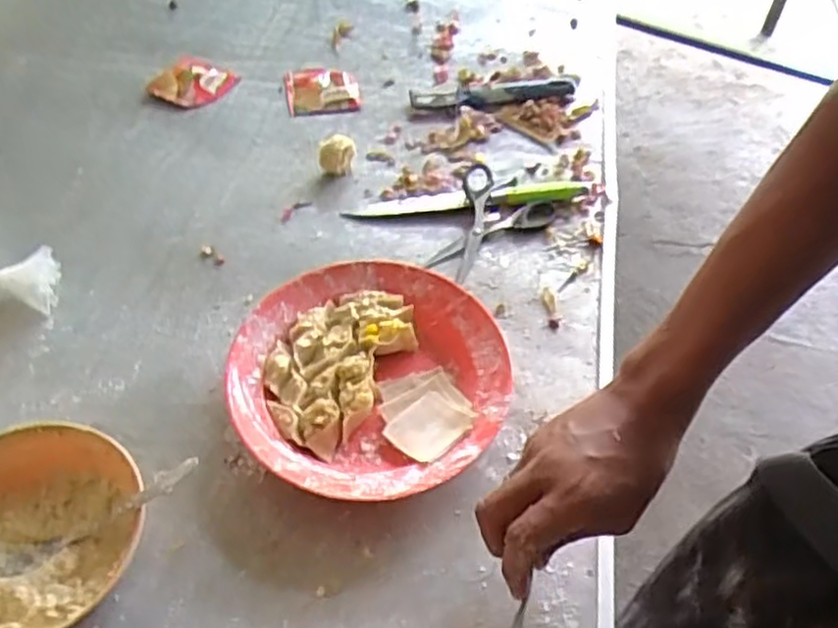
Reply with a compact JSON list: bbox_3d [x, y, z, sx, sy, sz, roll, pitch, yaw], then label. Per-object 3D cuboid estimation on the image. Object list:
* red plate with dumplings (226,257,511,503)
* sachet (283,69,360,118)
[{"bbox_3d":[-0.037,0.046,0.557,0.210,0.035,0.200,1,53,-2],"label":"red plate with dumplings"},{"bbox_3d":[-0.110,-0.254,0.814,0.083,0.023,0.077,-5,54,-6],"label":"sachet"}]

